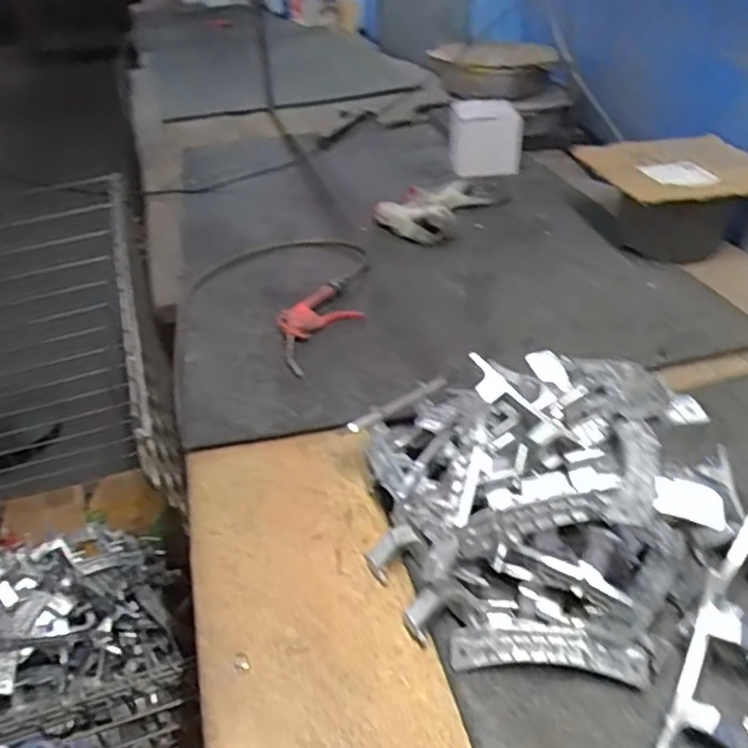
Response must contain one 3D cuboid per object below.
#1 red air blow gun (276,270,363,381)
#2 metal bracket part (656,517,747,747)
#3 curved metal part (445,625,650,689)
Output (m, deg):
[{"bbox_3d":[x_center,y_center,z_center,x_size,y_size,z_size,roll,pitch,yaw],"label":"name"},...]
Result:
[{"bbox_3d":[-0.074,-0.088,0.966,0.085,0.026,0.242,17,41,25],"label":"red air blow gun"},{"bbox_3d":[0.293,0.212,0.532,0.067,0.063,0.233,23,44,30],"label":"metal bracket part"},{"bbox_3d":[0.141,0.225,0.535,0.152,0.016,0.040,2,80,7],"label":"curved metal part"}]

